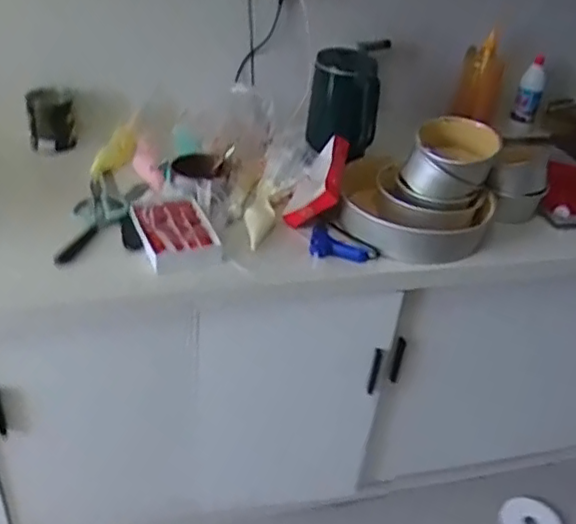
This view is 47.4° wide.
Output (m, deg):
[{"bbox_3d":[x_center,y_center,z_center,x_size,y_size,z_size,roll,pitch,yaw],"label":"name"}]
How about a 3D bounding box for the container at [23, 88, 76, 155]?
[{"bbox_3d":[-0.523,-0.314,1.448,0.094,0.111,0.087,-8,37,-20],"label":"container"}]

